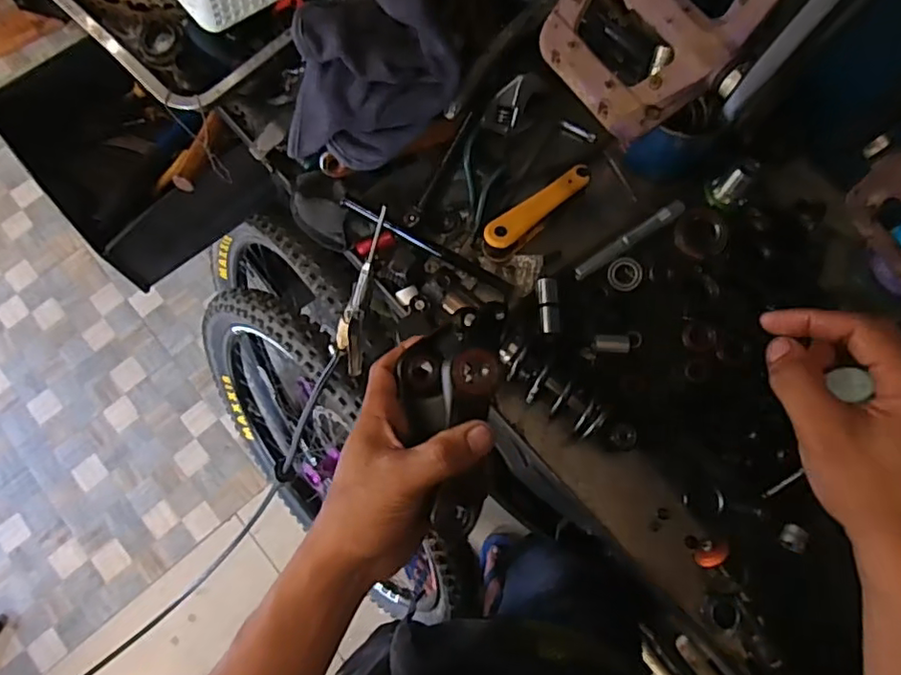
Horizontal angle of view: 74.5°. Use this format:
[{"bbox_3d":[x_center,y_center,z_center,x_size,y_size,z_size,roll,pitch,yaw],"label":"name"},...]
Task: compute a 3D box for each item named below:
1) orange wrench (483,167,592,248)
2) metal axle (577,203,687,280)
[{"bbox_3d":[0.087,-0.124,0.579,0.128,0.038,0.026,-36,77,-9],"label":"orange wrench"},{"bbox_3d":[0.179,-0.099,0.588,0.131,0.013,0.013,-32,78,-9],"label":"metal axle"}]

